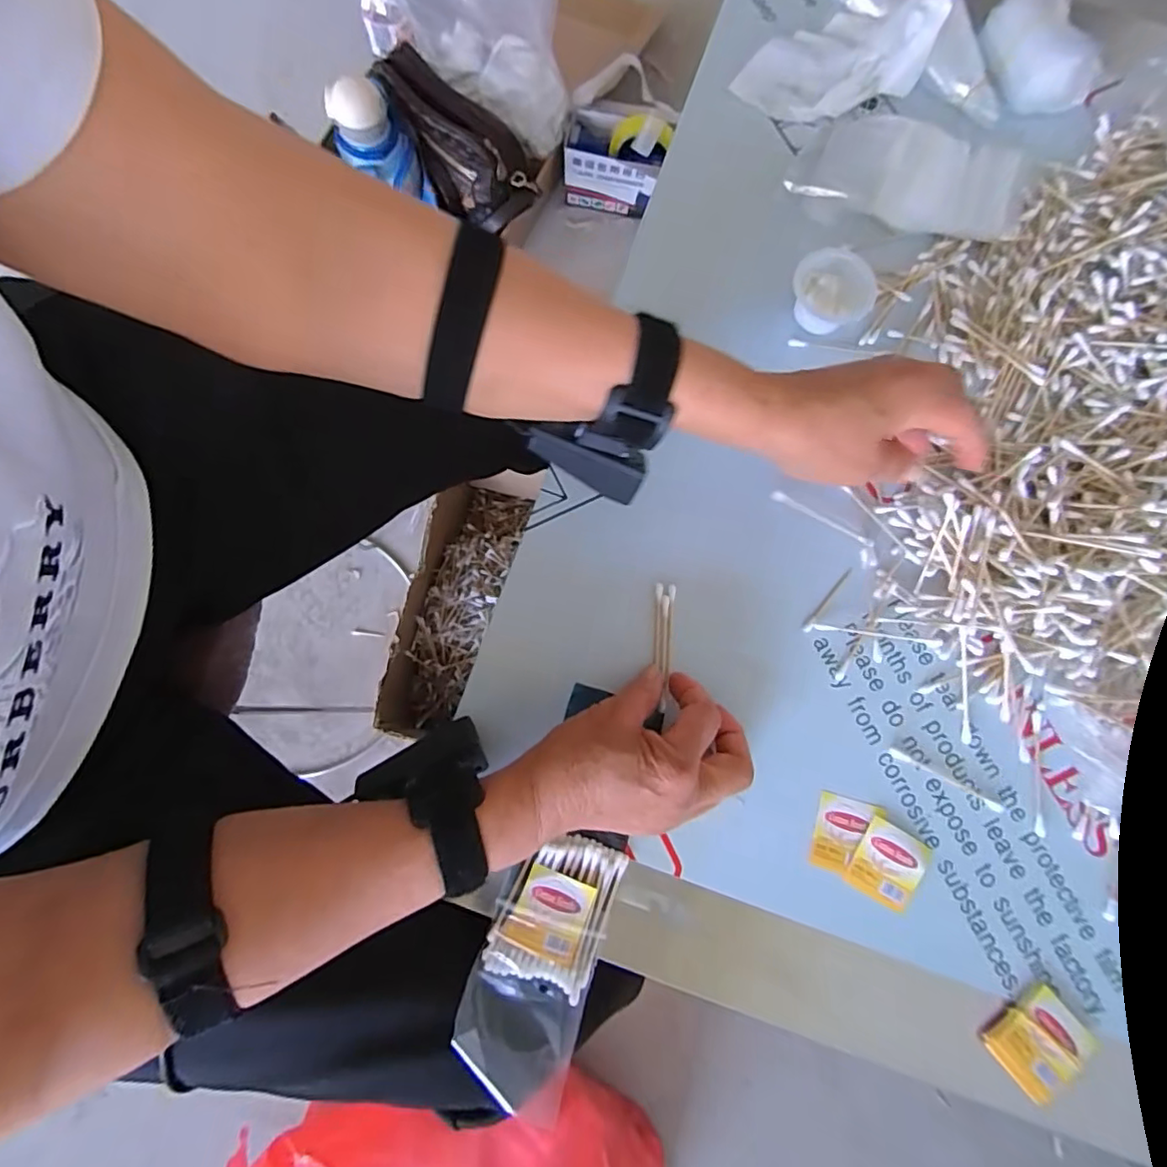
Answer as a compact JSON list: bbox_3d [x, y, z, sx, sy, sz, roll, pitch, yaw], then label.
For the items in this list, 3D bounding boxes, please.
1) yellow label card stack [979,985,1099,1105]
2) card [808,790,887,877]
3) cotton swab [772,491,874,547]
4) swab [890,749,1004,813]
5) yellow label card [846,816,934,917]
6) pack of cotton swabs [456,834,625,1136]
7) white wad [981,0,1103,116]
[{"bbox_3d":[0.258,0.259,0.333,0.050,0.009,0.040,-33,82,-6],"label":"yellow label card stack"},{"bbox_3d":[0.159,0.152,0.356,0.036,0.004,0.043,16,80,2],"label":"card"},{"bbox_3d":[0.157,-0.043,0.384,0.072,0.004,0.006,26,80,4],"label":"cotton swab"},{"bbox_3d":[0.224,0.122,0.363,0.073,0.004,0.006,29,80,4],"label":"swab"},{"bbox_3d":[0.183,0.168,0.353,0.038,0.004,0.043,30,81,5],"label":"yellow label card"},{"bbox_3d":[-0.024,0.209,0.325,0.063,0.012,0.129,20,71,0],"label":"pack of cotton swabs"},{"bbox_3d":[0.333,-0.391,0.433,0.045,0.041,0.089,-26,81,-5],"label":"white wad"}]

